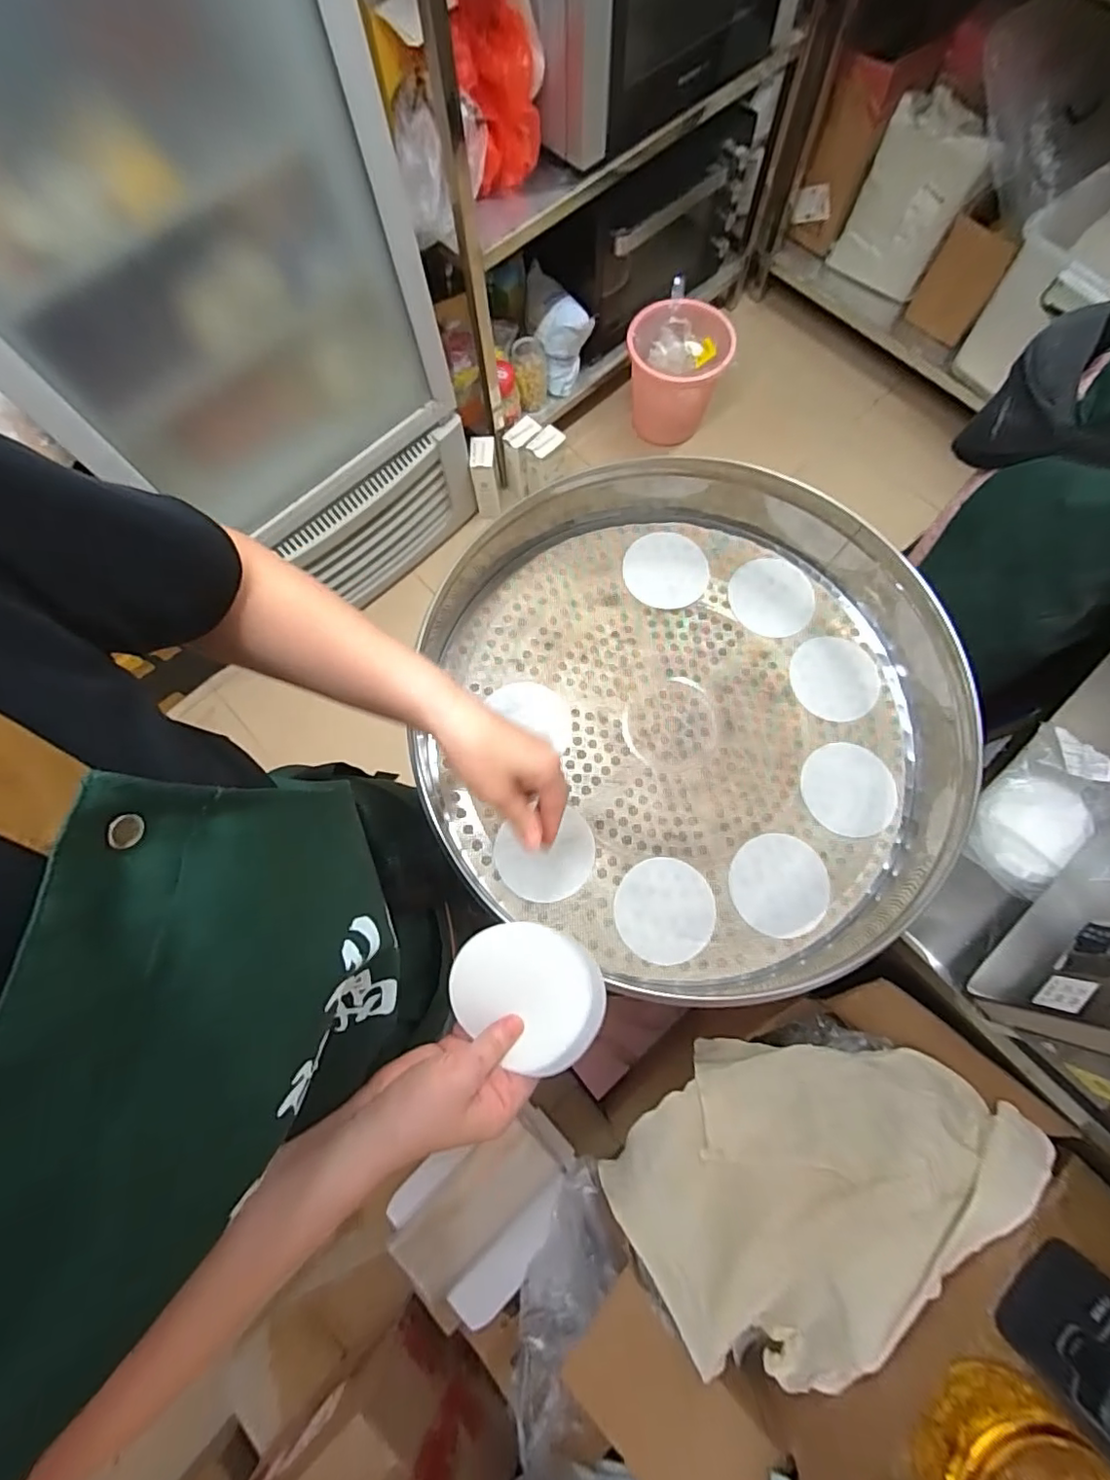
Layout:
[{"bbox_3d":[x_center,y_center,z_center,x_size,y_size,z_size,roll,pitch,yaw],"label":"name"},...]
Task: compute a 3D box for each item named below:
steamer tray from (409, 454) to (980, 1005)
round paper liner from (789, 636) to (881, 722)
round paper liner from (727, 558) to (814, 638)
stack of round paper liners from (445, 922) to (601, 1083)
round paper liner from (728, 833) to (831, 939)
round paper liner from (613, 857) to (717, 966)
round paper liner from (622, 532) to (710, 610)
[{"bbox_3d":[0.124,-0.035,0.556,0.523,0.097,0.503,25,76,8],"label":"steamer tray"},{"bbox_3d":[0.303,-0.068,0.609,0.092,0.007,0.098,0,74,1],"label":"round paper liner"},{"bbox_3d":[0.243,-0.160,0.632,0.091,0.004,0.096,0,74,1],"label":"round paper liner"},{"bbox_3d":[-0.021,0.172,0.382,0.106,0.019,0.091,5,92,17],"label":"stack of round paper liners"},{"bbox_3d":[0.217,0.140,0.544,0.091,0.004,0.093,0,74,1],"label":"round paper liner"},{"bbox_3d":[0.105,0.162,0.537,0.093,0.009,0.093,0,74,1],"label":"round paper liner"},{"bbox_3d":[0.126,-0.192,0.639,0.093,0.005,0.094,0,74,1],"label":"round paper liner"}]

